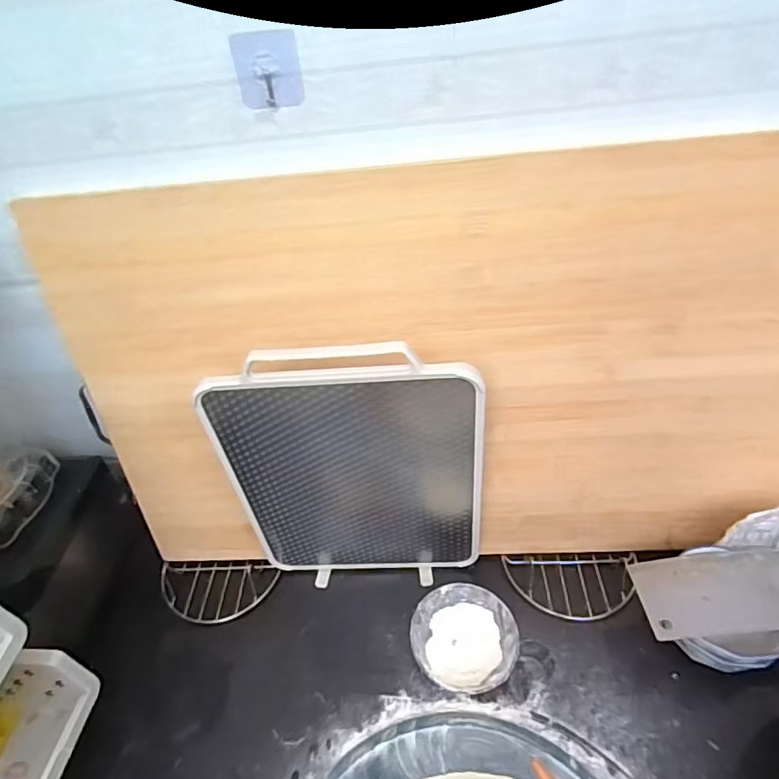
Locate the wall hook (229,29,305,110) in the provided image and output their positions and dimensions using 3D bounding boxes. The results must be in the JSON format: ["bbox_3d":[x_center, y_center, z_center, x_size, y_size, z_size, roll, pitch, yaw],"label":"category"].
[{"bbox_3d":[-0.103,-0.271,0.437,0.054,0.054,0.008,-5,41,2],"label":"wall hook"}]

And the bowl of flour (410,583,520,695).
[{"bbox_3d":[0.089,0.300,0.612,0.119,0.048,0.118,-4,41,4],"label":"bowl of flour"}]

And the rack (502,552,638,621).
[{"bbox_3d":[0.242,0.252,0.671,0.169,0.016,0.092,-3,41,5],"label":"rack"}]

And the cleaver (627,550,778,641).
[{"bbox_3d":[0.421,0.219,0.566,0.276,0.028,0.088,-4,41,4],"label":"cleaver"}]

